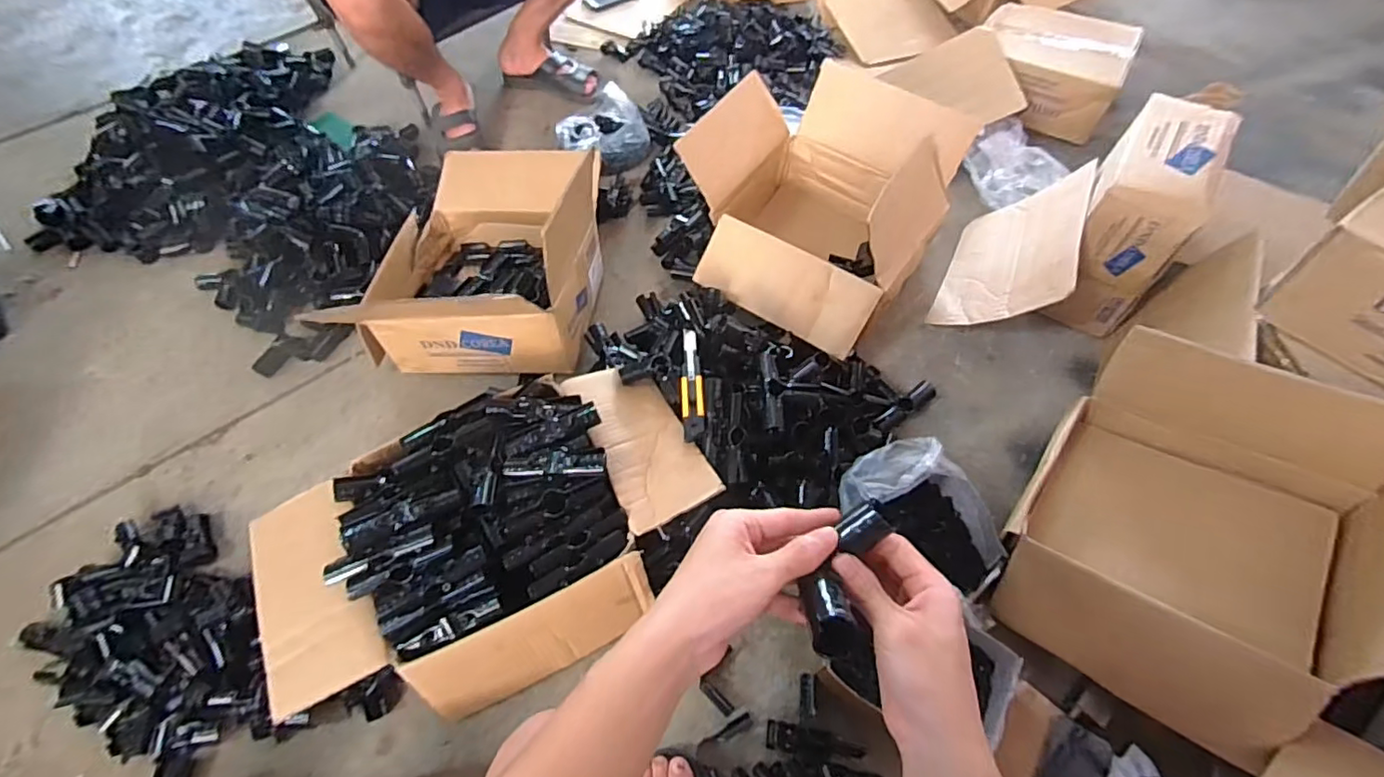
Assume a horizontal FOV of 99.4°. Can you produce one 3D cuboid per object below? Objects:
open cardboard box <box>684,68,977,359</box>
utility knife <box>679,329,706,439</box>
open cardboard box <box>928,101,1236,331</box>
[{"bbox_3d":[0.219,-0.317,1.086,0.406,0.286,0.442,25,62,15],"label":"open cardboard box"},{"bbox_3d":[0.000,-0.009,0.881,0.034,0.014,0.190,-3,57,1],"label":"utility knife"},{"bbox_3d":[0.672,-0.293,1.041,0.306,0.273,0.445,26,63,15],"label":"open cardboard box"}]

